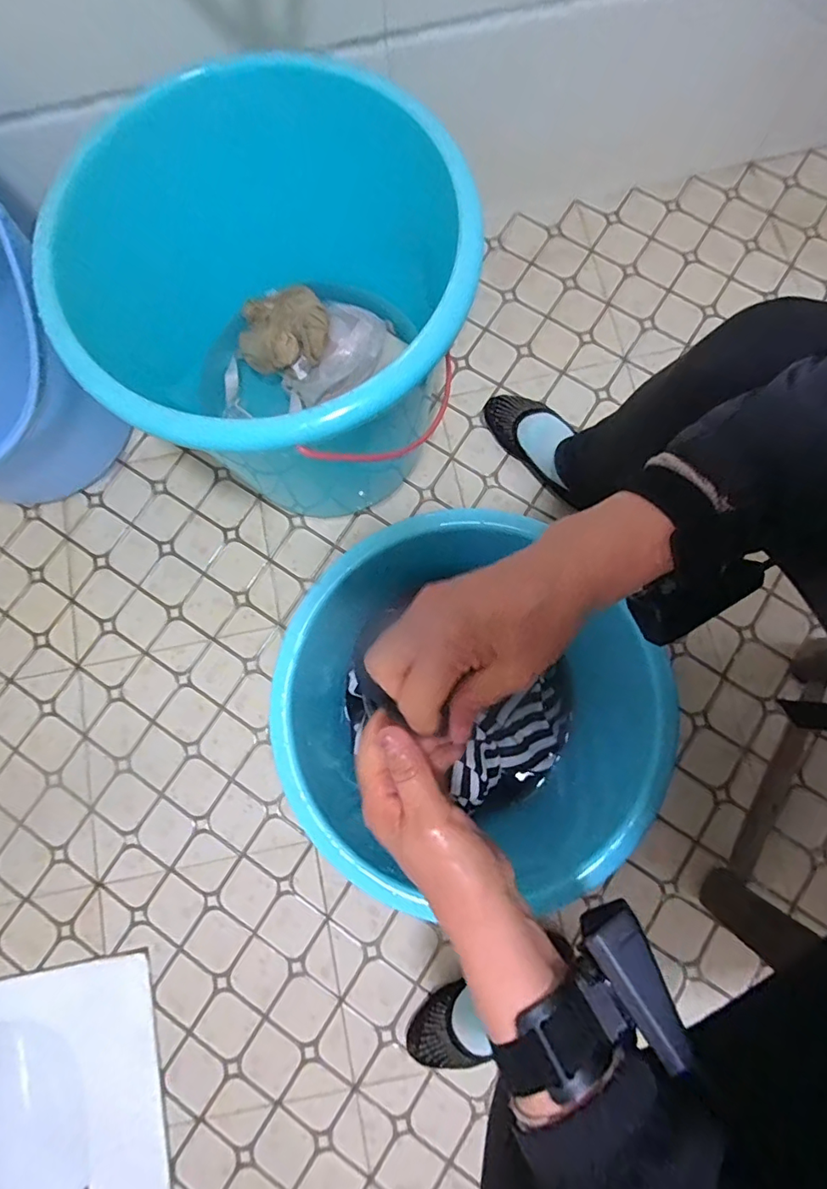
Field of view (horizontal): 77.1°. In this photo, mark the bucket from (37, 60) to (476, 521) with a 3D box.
[{"bbox_3d":[-0.124,-0.268,0.610,0.348,0.370,0.362,0,80,2],"label":"bucket"}]

